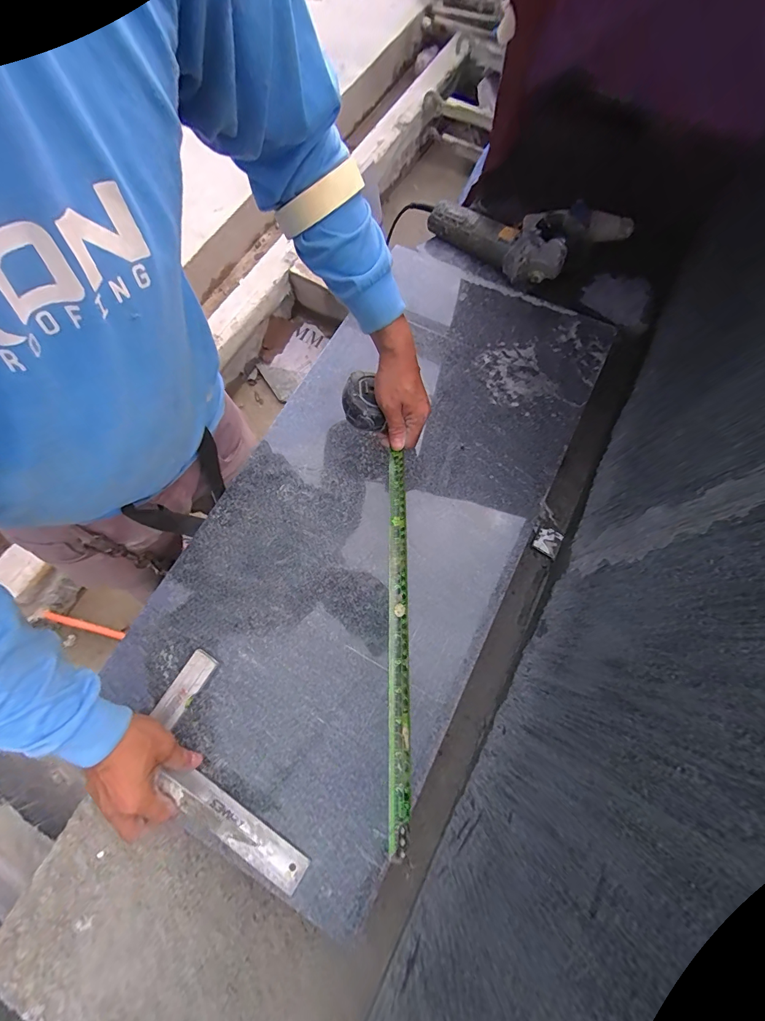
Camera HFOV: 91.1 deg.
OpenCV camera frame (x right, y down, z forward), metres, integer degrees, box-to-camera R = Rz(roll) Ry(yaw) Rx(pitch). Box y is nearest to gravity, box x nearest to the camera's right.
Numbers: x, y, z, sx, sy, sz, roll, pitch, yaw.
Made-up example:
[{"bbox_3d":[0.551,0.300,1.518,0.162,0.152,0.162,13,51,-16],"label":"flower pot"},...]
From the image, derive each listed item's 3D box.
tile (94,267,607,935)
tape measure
[{"bbox_3d":[0.013,-0.040,0.577,0.412,0.028,0.889,27,74,9],"label":"tile"},{"bbox_3d":[0.005,0.049,0.411,0.063,0.044,0.499,-5,64,-2],"label":"tape measure"}]

